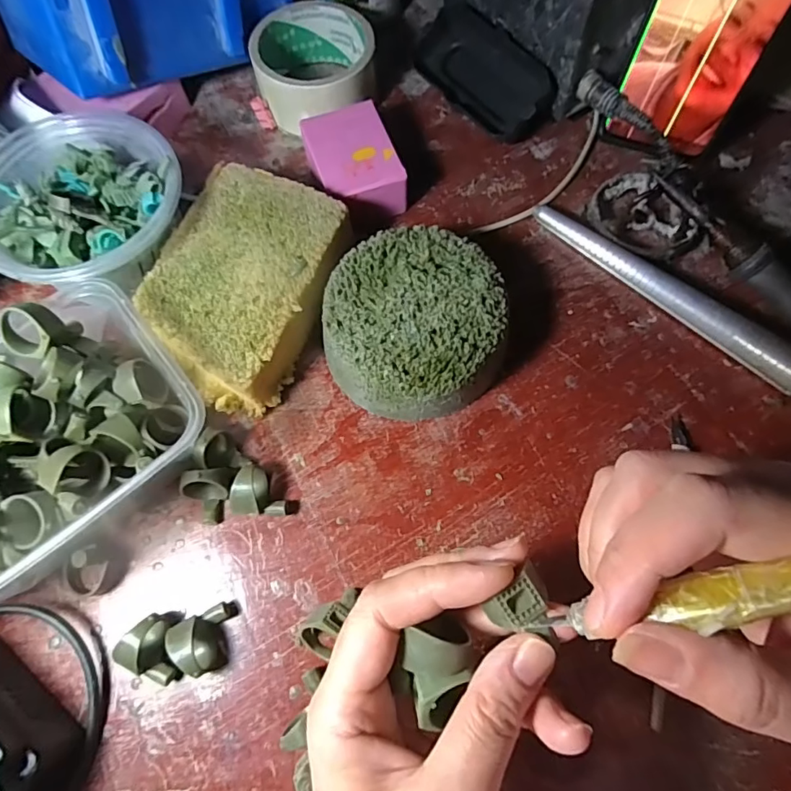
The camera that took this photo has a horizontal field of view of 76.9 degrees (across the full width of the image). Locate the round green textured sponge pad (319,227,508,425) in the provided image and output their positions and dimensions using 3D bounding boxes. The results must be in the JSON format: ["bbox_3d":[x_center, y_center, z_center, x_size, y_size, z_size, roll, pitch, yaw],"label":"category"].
[{"bbox_3d":[0.011,-0.041,0.290,0.099,0.044,0.102,0,71,1],"label":"round green textured sponge pad"}]

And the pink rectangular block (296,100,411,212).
[{"bbox_3d":[-0.028,-0.152,0.337,0.054,0.035,0.080,-21,72,-6],"label":"pink rectangular block"}]

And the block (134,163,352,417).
[{"bbox_3d":[-0.089,-0.062,0.300,0.093,0.043,0.131,24,73,9],"label":"block"}]

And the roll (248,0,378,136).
[{"bbox_3d":[-0.058,-0.237,0.364,0.086,0.044,0.094,0,71,1],"label":"roll"}]

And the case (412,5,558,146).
[{"bbox_3d":[0.064,-0.234,0.361,0.119,0.052,0.027,49,34,14],"label":"case"}]

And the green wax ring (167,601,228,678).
[{"bbox_3d":[-0.093,0.120,0.243,0.025,0.025,0.026,0,71,1],"label":"green wax ring"}]

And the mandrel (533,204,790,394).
[{"bbox_3d":[0.188,-0.049,0.299,0.240,0.025,0.020,40,76,14],"label":"mandrel"}]

